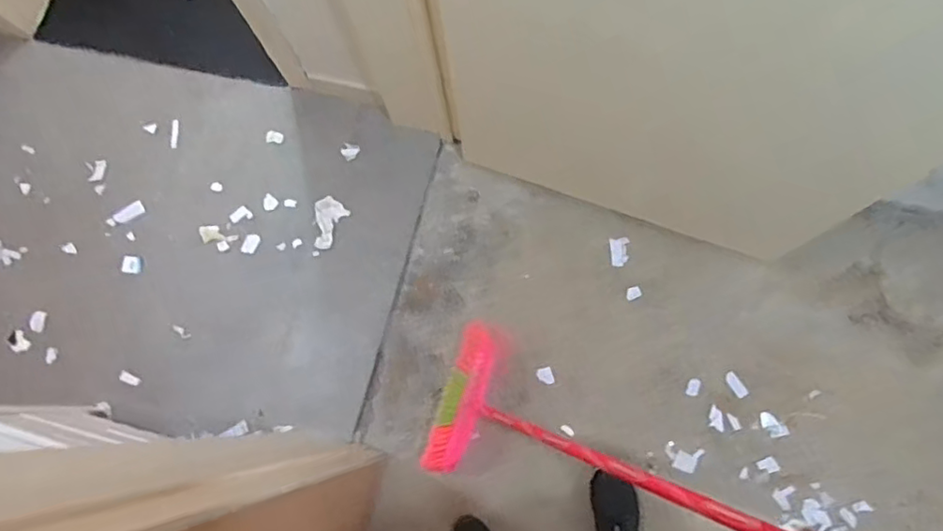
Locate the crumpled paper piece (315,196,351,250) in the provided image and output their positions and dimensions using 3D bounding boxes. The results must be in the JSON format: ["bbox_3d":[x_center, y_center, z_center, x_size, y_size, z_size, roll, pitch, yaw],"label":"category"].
[{"bbox_3d":[-0.351,-0.109,1.502,0.083,0.019,0.129,-5,73,0],"label":"crumpled paper piece"}]

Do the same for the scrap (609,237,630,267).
[{"bbox_3d":[0.362,-0.032,1.466,0.045,0.006,0.071,-1,81,17],"label":"scrap"}]

